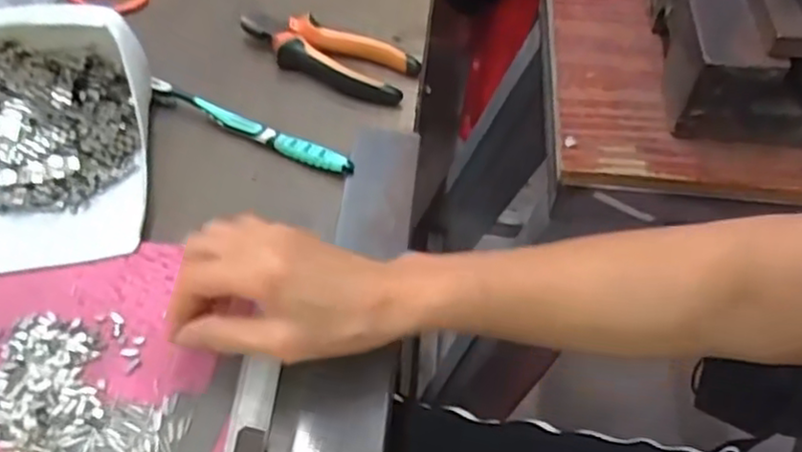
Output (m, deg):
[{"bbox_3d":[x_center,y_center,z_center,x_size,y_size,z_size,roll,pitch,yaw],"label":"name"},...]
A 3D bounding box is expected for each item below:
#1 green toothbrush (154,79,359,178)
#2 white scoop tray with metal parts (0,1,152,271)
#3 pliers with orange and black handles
[{"bbox_3d":[-0.114,-0.073,0.523,0.173,0.017,0.013,24,56,14],"label":"green toothbrush"},{"bbox_3d":[-0.254,-0.066,0.465,0.157,0.082,0.176,-4,54,-7],"label":"white scoop tray with metal parts"},{"bbox_3d":[-0.061,-0.141,0.571,0.150,0.026,0.052,24,56,14],"label":"pliers with orange and black handles"}]

